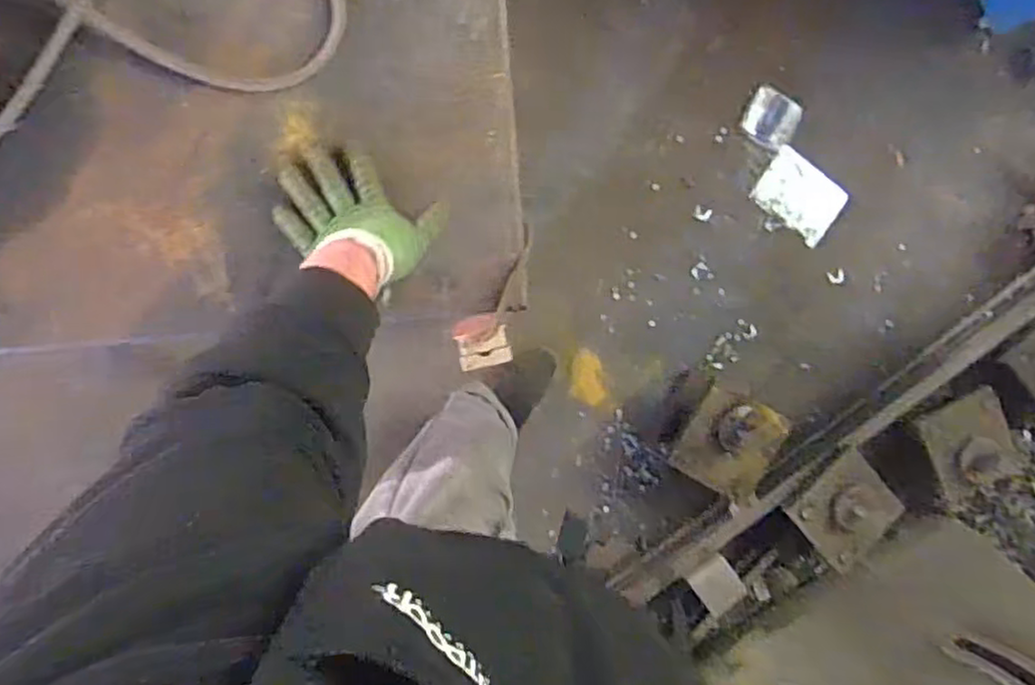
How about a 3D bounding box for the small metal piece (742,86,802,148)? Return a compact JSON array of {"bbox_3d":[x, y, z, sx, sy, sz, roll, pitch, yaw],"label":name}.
[{"bbox_3d":[0.559,-0.489,1.521,0.125,0.017,0.108,27,98,-15],"label":"small metal piece"}]

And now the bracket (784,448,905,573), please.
[{"bbox_3d":[0.691,0.347,1.452,0.203,0.062,0.179,-42,98,-4],"label":"bracket"}]

